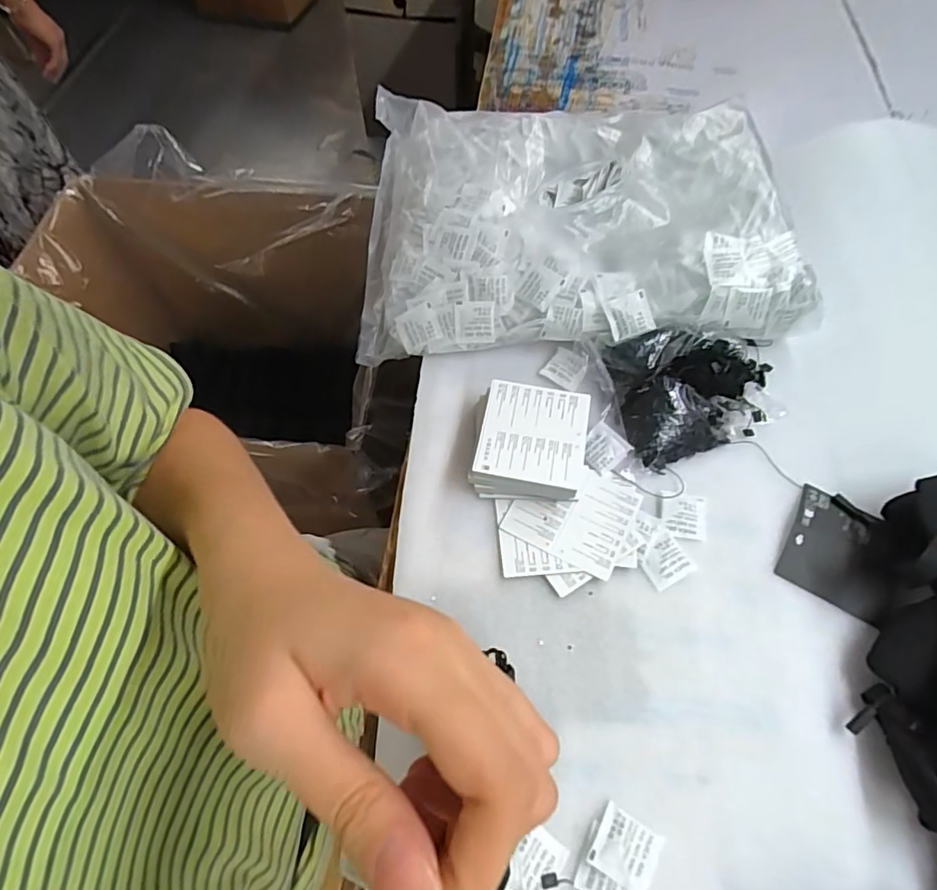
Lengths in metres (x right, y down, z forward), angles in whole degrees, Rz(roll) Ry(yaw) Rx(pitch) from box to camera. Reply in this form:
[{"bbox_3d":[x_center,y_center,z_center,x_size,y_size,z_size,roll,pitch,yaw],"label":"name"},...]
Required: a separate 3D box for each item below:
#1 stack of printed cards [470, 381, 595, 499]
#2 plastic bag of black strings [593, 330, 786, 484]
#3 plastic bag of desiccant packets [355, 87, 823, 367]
[{"bbox_3d":[0.055,-0.004,0.491,0.099,0.032,0.103,6,61,3],"label":"stack of printed cards"},{"bbox_3d":[0.217,-0.042,0.506,0.162,0.050,0.143,-5,61,-3],"label":"plastic bag of black strings"},{"bbox_3d":[0.112,-0.262,0.610,0.451,0.074,0.359,-1,61,-1],"label":"plastic bag of desiccant packets"}]

